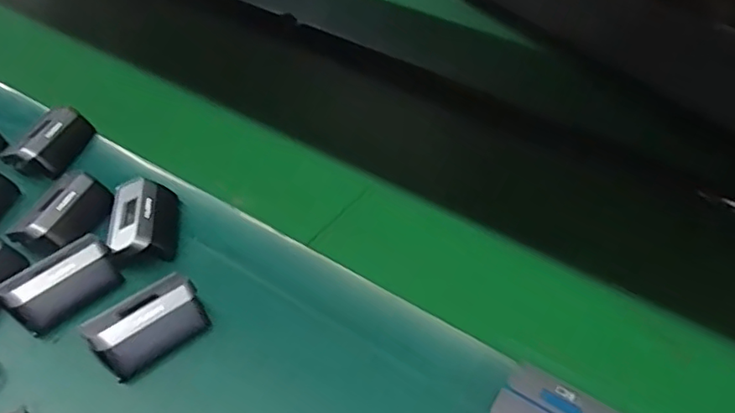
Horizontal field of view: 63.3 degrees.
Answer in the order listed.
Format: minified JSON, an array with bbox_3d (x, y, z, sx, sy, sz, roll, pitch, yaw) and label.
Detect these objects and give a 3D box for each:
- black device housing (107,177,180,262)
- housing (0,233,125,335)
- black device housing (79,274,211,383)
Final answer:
[{"bbox_3d":[-0.174,0.013,0.465,0.048,0.031,0.071,-6,43,-12],"label":"black device housing"},{"bbox_3d":[-0.217,0.053,0.423,0.070,0.031,0.043,-31,53,-33],"label":"housing"},{"bbox_3d":[-0.148,0.079,0.402,0.070,0.031,0.047,-30,53,-32],"label":"black device housing"}]

